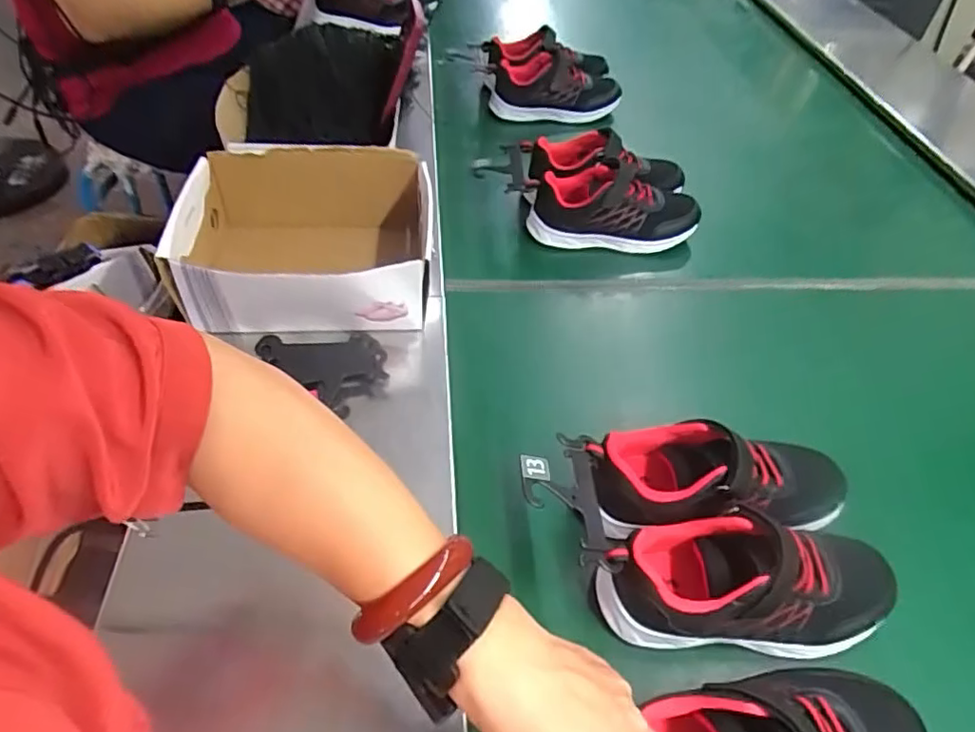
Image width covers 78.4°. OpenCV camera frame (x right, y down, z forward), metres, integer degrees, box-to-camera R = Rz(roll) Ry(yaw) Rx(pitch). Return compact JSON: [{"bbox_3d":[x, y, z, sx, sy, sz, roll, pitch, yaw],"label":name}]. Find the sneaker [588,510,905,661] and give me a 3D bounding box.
[{"bbox_3d":[0.184,0.152,0.427,0.217,0.074,0.079,5,50,-2],"label":"sneaker"}]

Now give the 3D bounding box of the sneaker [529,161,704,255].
[{"bbox_3d":[0.156,-0.193,0.732,0.205,0.082,0.069,0,50,-6],"label":"sneaker"}]

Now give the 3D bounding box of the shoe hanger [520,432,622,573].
[{"bbox_3d":[0.054,0.092,0.426,0.059,0.012,0.100,13,50,-18],"label":"shoe hanger"}]

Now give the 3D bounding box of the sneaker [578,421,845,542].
[{"bbox_3d":[0.183,0.089,0.480,0.213,0.077,0.081,2,50,-5],"label":"sneaker"}]

